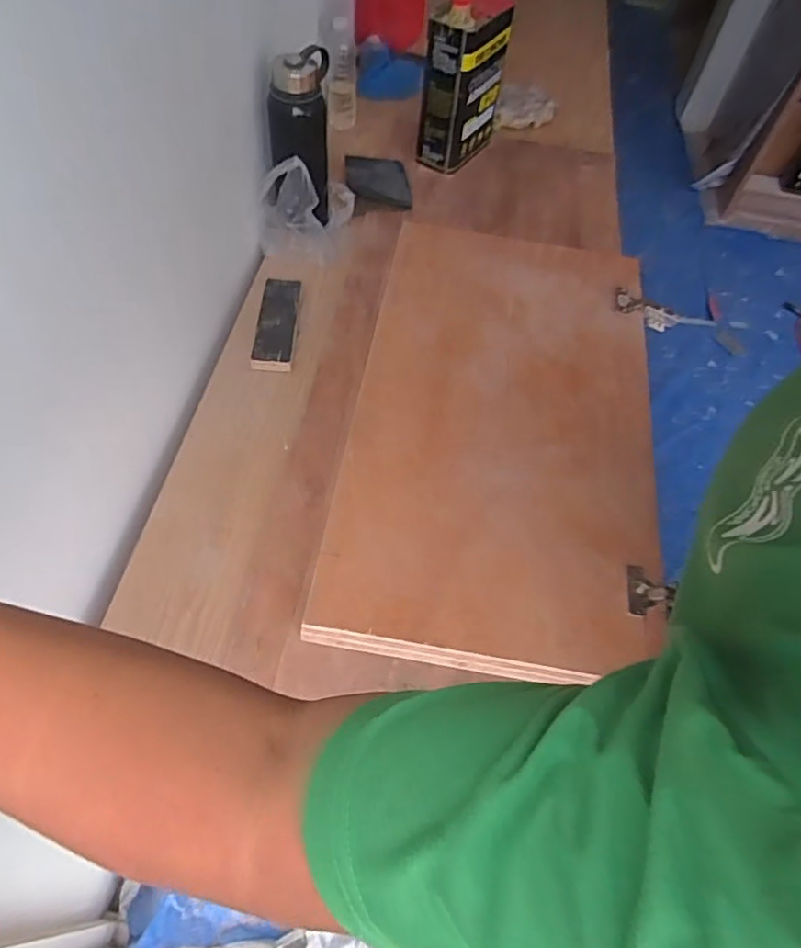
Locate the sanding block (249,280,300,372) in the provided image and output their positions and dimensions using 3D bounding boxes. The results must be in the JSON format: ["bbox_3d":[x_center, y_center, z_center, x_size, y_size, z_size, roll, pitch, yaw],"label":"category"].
[{"bbox_3d":[-0.186,-0.232,0.928,0.058,0.015,0.177,4,58,-3],"label":"sanding block"}]

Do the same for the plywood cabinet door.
[{"bbox_3d":[0.148,-0.097,0.859,0.400,0.016,0.725,10,58,1],"label":"plywood cabinet door"}]

